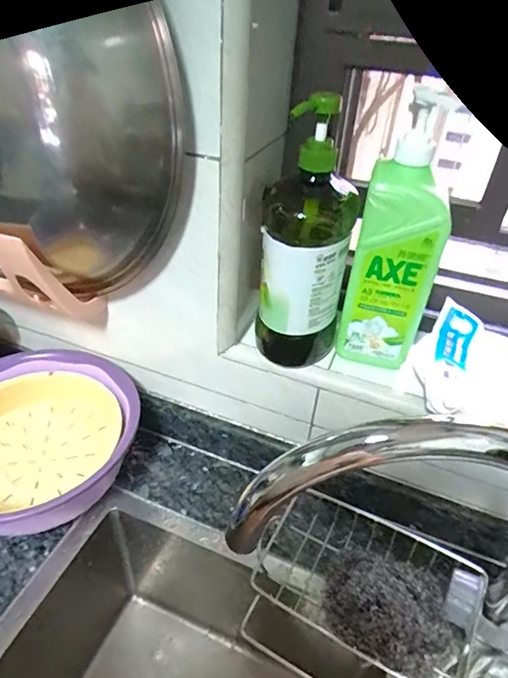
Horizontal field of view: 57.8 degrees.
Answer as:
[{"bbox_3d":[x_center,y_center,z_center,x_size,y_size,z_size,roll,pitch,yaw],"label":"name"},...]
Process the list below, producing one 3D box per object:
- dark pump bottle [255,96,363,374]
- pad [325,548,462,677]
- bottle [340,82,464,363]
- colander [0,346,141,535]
[{"bbox_3d":[0.056,-0.091,0.476,0.092,0.271,0.080,9,40,6],"label":"dark pump bottle"},{"bbox_3d":[0.116,0.218,0.378,0.103,0.036,0.086,20,42,19],"label":"pad"},{"bbox_3d":[0.148,-0.090,0.474,0.079,0.269,0.058,15,41,13],"label":"bottle"},{"bbox_3d":[-0.282,0.137,0.596,0.255,0.104,0.253,2,40,-2],"label":"colander"}]

